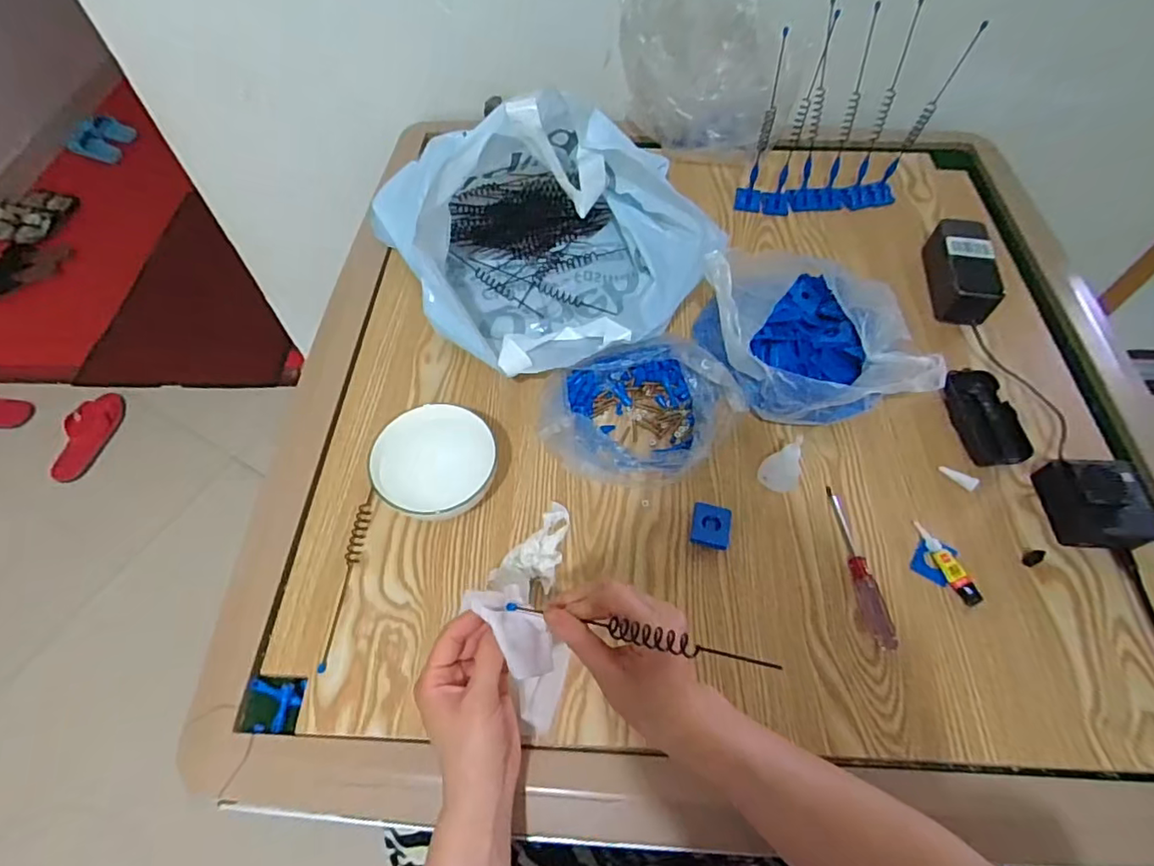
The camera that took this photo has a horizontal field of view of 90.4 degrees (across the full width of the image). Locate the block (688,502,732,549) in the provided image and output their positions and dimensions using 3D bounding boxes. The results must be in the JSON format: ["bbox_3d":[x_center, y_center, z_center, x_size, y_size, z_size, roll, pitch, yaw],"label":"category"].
[{"bbox_3d":[0.124,0.086,0.530,0.035,0.014,0.040,11,60,7],"label":"block"}]

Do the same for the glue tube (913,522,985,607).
[{"bbox_3d":[0.333,0.114,0.514,0.019,0.012,0.081,-20,61,-11],"label":"glue tube"}]

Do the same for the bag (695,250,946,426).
[{"bbox_3d":[0.226,-0.102,0.576,0.186,0.127,0.183,-8,60,-4],"label":"bag"}]

